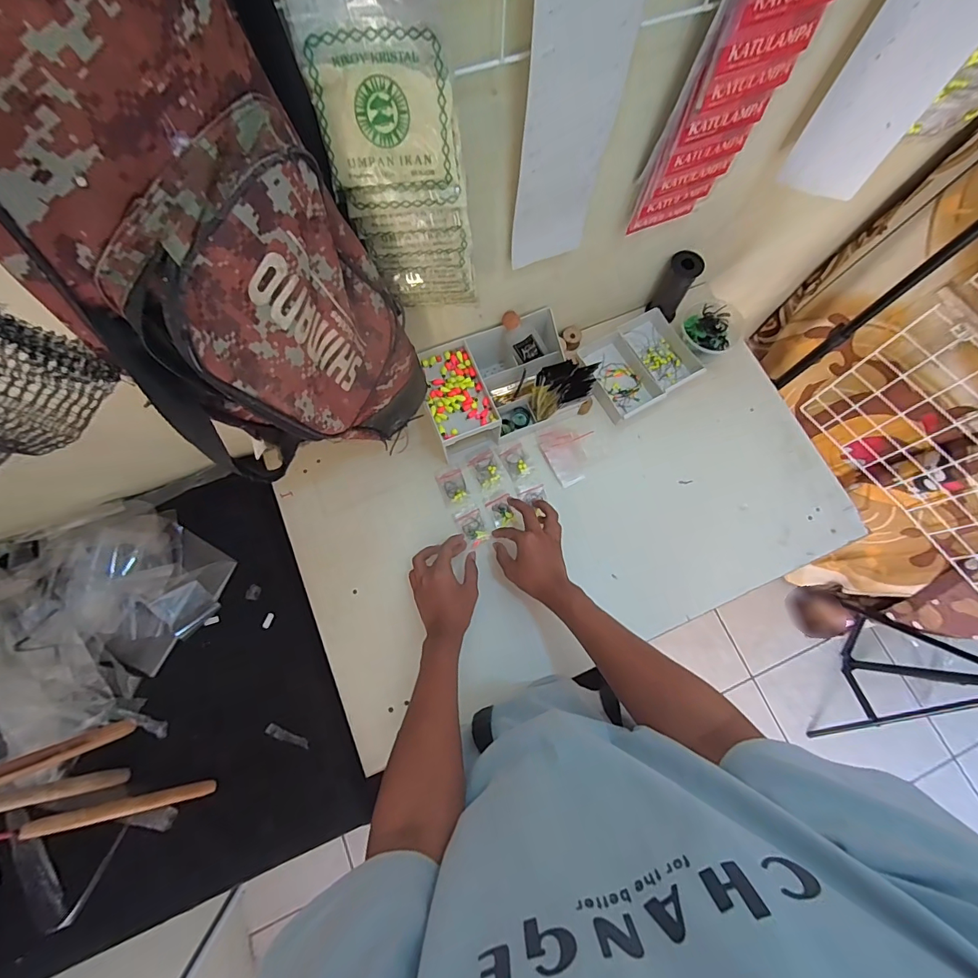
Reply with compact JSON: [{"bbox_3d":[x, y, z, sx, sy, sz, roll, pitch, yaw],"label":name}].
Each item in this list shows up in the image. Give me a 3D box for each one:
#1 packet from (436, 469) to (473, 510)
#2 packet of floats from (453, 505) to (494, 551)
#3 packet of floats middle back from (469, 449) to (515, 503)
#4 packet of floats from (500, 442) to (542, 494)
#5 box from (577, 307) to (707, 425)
[{"bbox_3d":[-0.055,-0.001,0.696,0.041,0.013,0.058,-19,75,-6],"label":"packet"},{"bbox_3d":[-0.024,0.056,0.668,0.042,0.016,0.060,-22,75,-7],"label":"packet of floats"},{"bbox_3d":[0.003,-0.021,0.702,0.050,0.006,0.076,-20,75,-6],"label":"packet of floats middle back"},{"bbox_3d":[0.048,-0.034,0.705,0.042,0.015,0.073,-25,76,-8],"label":"packet of floats"},{"bbox_3d":[0.244,-0.209,0.749,0.180,0.034,0.150,-31,77,-9],"label":"box"}]

